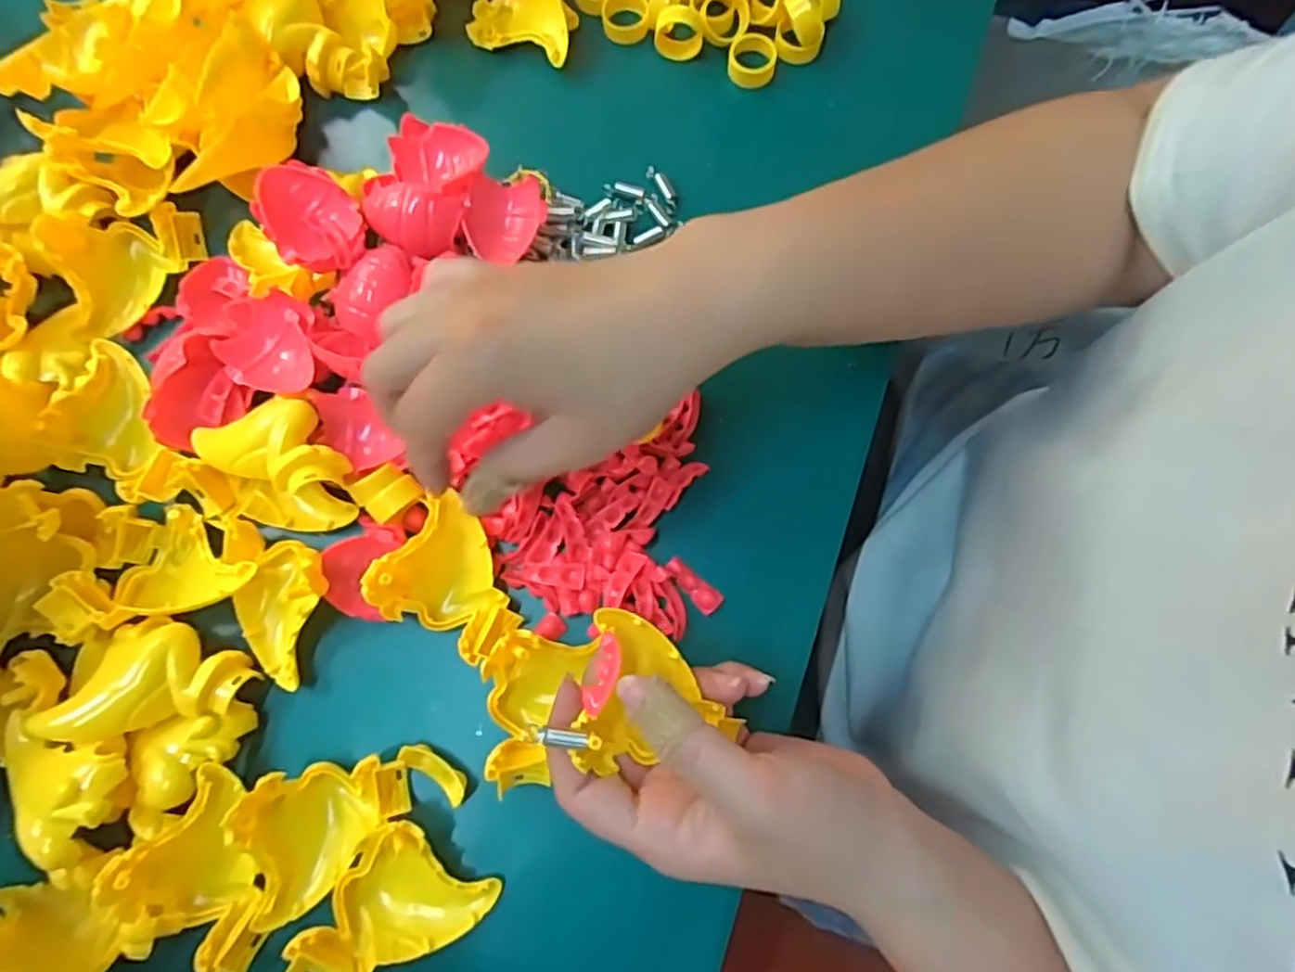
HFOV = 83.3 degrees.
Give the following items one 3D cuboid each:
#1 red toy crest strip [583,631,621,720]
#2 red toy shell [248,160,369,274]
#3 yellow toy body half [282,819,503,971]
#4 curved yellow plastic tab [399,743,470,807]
[{"bbox_3d":[-0.016,0.070,0.268,0.010,0.004,0.029,15,73,5],"label":"red toy crest strip"},{"bbox_3d":[-0.152,-0.122,0.331,0.039,0.011,0.049,-40,99,-23],"label":"red toy shell"},{"bbox_3d":[-0.103,0.174,0.286,0.053,0.027,0.067,38,80,10],"label":"yellow toy body half"},{"bbox_3d":[-0.090,0.121,0.310,0.033,0.009,0.010,38,80,10],"label":"curved yellow plastic tab"}]

